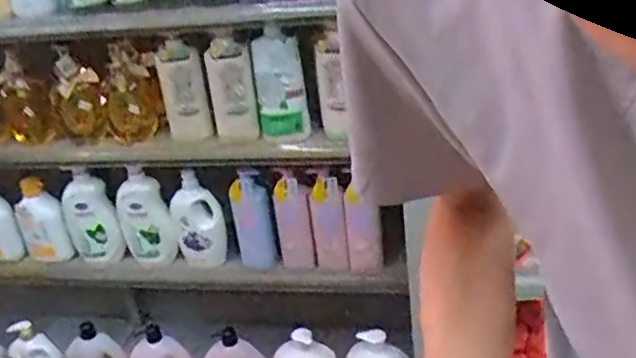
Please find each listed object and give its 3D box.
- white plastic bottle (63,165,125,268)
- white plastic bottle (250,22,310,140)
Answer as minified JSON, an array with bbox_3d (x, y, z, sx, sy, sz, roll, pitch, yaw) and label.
[{"bbox_3d":[-0.504,0.085,1.476,0.116,0.240,0.063,-9,20,-3],"label":"white plastic bottle"},{"bbox_3d":[-0.071,-0.178,1.234,0.091,0.204,0.059,-8,27,-2],"label":"white plastic bottle"}]

